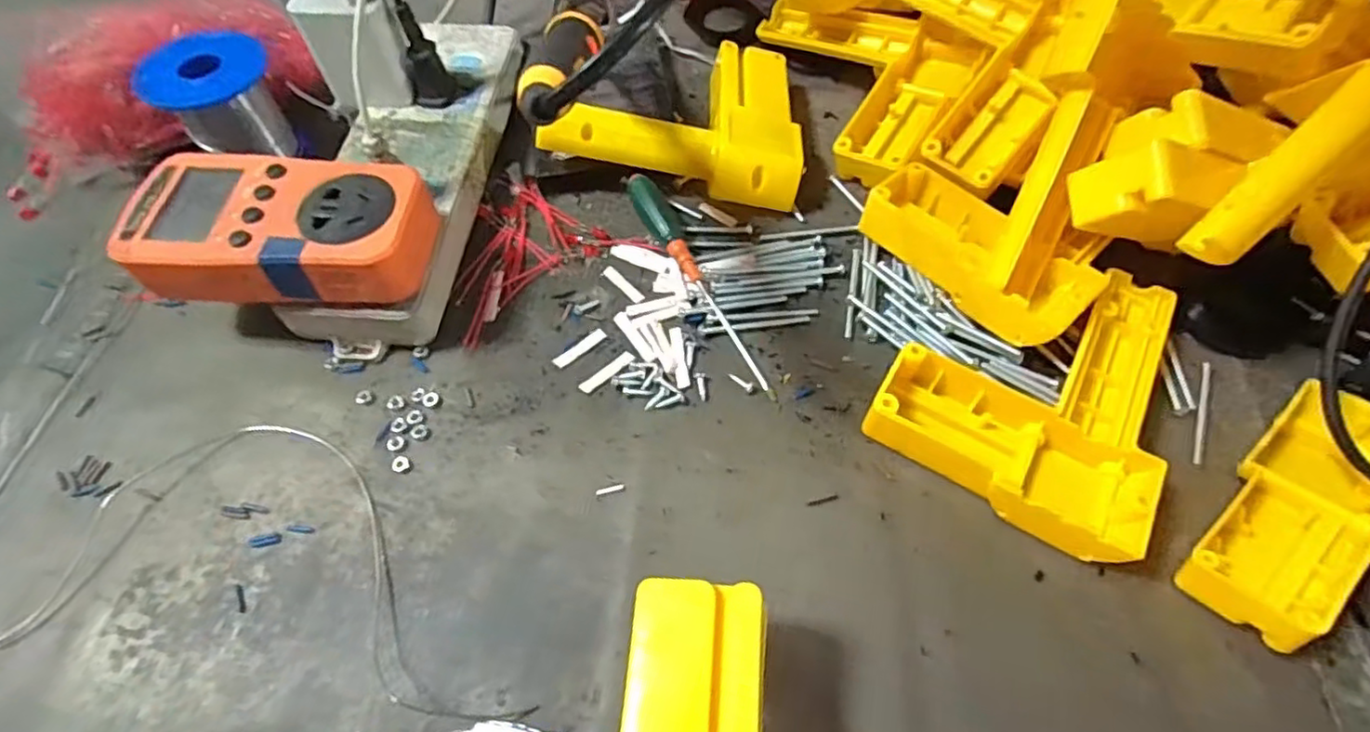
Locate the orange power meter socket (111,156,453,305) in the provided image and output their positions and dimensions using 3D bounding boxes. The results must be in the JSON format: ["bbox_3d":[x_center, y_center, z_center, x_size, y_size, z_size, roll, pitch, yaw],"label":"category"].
[{"bbox_3d":[-0.183,-0.062,0.302,0.124,0.032,0.064,0,60,1],"label":"orange power meter socket"}]

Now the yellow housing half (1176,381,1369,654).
[{"bbox_3d":[0.277,0.079,0.236,0.113,0.027,0.140,-37,44,-13],"label":"yellow housing half"}]

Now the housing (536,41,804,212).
[{"bbox_3d":[0.002,-0.151,0.386,0.137,0.045,0.113,9,60,4],"label":"housing"}]

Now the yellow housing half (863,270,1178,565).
[{"bbox_3d":[0.168,0.005,0.304,0.112,0.025,0.148,34,65,17],"label":"yellow housing half"}]

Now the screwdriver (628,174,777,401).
[{"bbox_3d":[0.005,-0.044,0.338,0.016,0.019,0.145,-22,63,-13],"label":"screwdriver"}]

